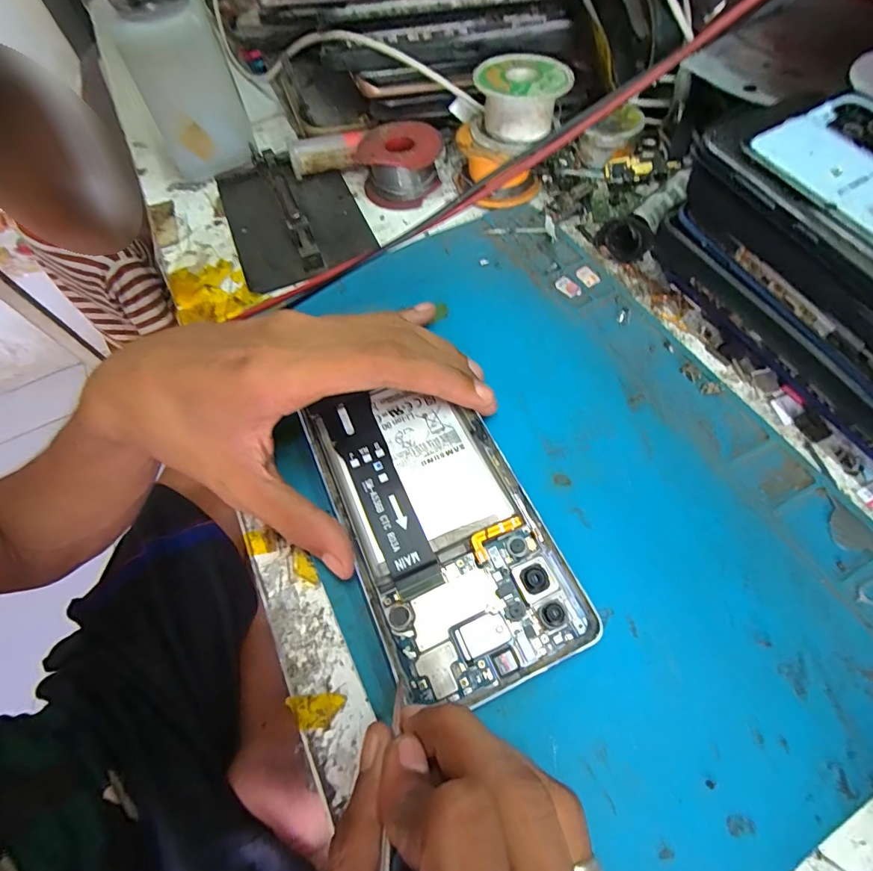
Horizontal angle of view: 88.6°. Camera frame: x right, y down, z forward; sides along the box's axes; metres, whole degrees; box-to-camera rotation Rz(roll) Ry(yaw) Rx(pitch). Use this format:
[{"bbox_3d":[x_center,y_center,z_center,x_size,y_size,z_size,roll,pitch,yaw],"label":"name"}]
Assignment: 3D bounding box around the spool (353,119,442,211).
[{"bbox_3d":[-0.023,-0.169,0.279,0.049,0.031,0.043,-9,62,-2],"label":"spool"}]

